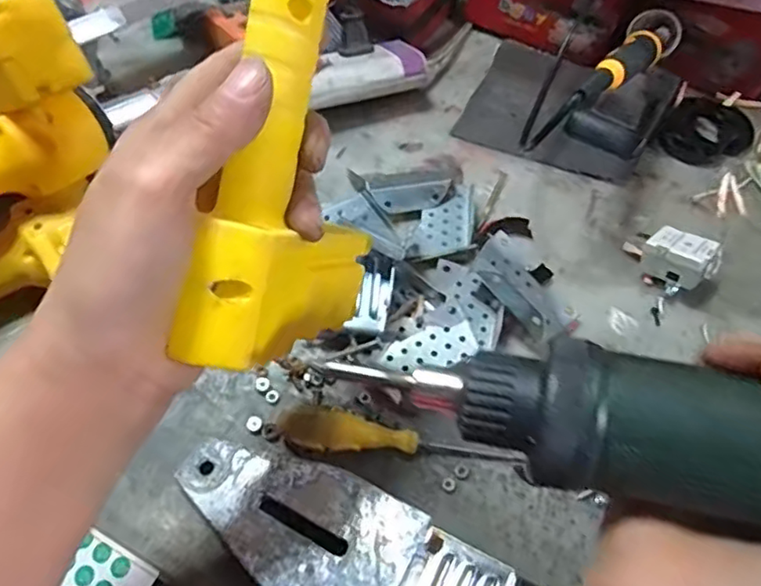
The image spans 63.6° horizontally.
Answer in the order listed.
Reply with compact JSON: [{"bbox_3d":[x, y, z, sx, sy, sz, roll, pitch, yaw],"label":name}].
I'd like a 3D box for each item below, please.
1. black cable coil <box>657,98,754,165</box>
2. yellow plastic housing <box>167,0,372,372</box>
[{"bbox_3d":[0.263,-0.132,0.489,0.069,0.015,0.060,14,59,7],"label":"black cable coil"},{"bbox_3d":[-0.049,-0.036,0.224,0.045,0.155,0.104,11,43,21],"label":"yellow plastic housing"}]

